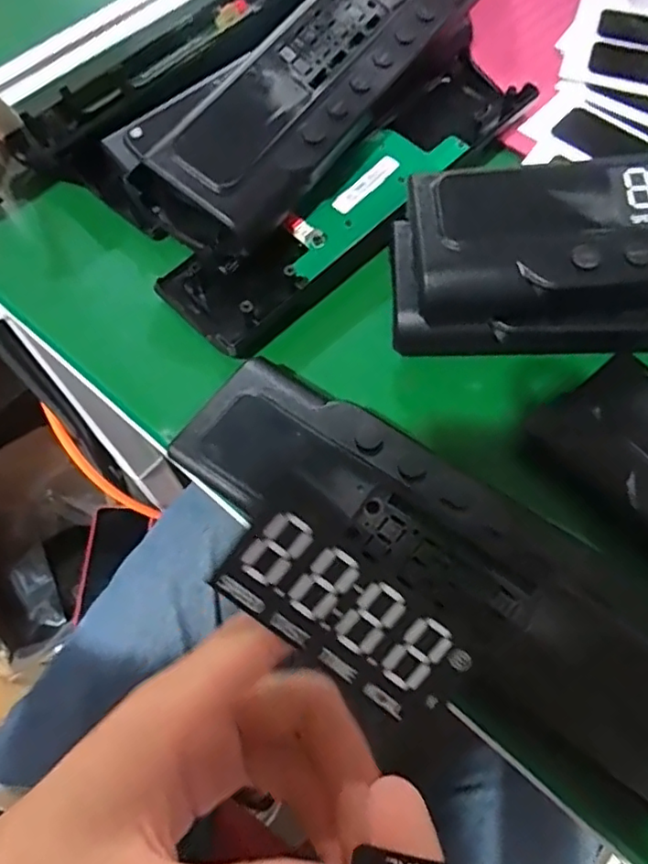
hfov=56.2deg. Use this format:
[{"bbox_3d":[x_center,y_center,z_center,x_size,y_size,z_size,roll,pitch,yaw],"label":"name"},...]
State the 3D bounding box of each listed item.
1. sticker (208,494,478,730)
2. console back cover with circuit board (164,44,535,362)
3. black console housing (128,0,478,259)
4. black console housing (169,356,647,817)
[{"bbox_3d":[0.007,0.053,0.174,0.074,0.004,0.033,38,86,1],"label":"sticker"},{"bbox_3d":[0.018,-0.135,0.348,0.239,0.030,0.066,-42,71,-17],"label":"console back cover with circuit board"},{"bbox_3d":[0.011,-0.193,0.340,0.067,0.052,0.249,35,70,16],"label":"black console housing"},{"bbox_3d":[0.051,0.056,0.249,0.244,0.033,0.065,33,69,15],"label":"black console housing"}]

